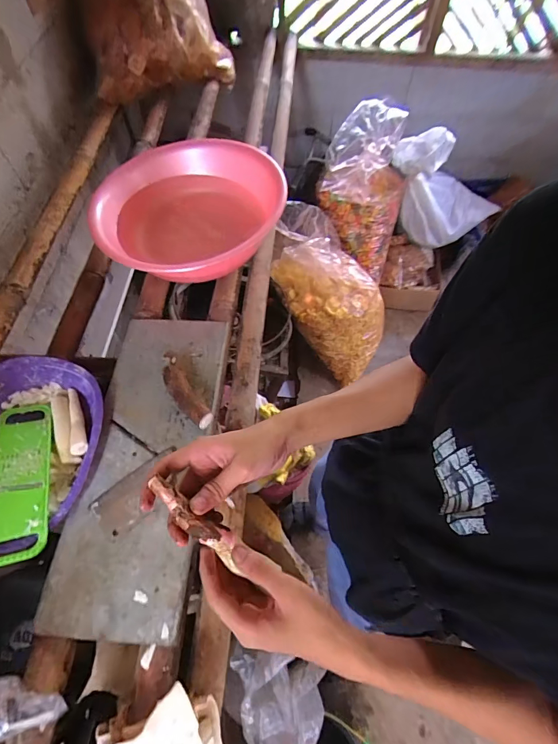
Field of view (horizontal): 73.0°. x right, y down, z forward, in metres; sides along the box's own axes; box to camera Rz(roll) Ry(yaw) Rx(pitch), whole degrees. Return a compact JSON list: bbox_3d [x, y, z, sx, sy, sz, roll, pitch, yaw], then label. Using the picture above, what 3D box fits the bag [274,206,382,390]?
[{"bbox_3d":[0.210,-0.313,1.521,0.317,0.759,0.251,-42,30,-21],"label":"bag"}]

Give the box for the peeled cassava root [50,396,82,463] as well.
[{"bbox_3d":[-0.374,0.095,0.651,0.032,0.026,0.130,-22,64,-13],"label":"peeled cassava root"}]

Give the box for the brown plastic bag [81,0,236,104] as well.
[{"bbox_3d":[-0.339,-1.025,1.018,0.392,0.381,0.155,-9,62,-6],"label":"brown plastic bag"}]

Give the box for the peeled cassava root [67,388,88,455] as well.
[{"bbox_3d":[-0.353,0.079,0.657,0.026,0.024,0.132,-17,63,-11],"label":"peeled cassava root"}]

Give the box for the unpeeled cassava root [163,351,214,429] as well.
[{"bbox_3d":[-0.176,0.026,0.671,0.043,0.043,0.175,-30,66,-16],"label":"unpeeled cassava root"}]

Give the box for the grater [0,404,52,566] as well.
[{"bbox_3d":[-0.409,0.160,0.595,0.081,0.012,0.270,-8,49,-20],"label":"grater"}]

